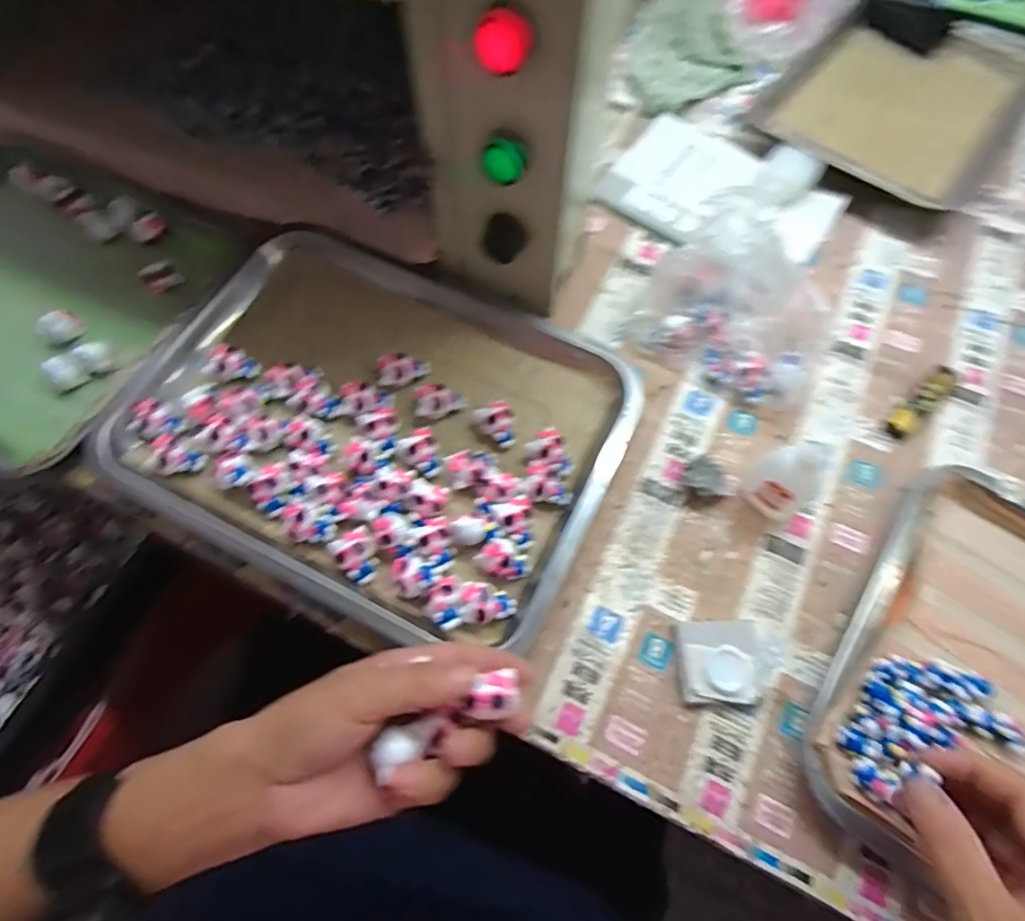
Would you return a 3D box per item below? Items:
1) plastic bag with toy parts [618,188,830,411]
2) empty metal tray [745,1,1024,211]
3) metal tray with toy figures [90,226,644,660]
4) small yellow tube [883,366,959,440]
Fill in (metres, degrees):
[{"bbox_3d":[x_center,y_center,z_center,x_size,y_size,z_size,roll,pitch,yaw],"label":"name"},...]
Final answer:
[{"bbox_3d":[0.178,-0.116,0.427,0.146,0.083,0.100,39,74,12],"label":"plastic bag with toy parts"},{"bbox_3d":[0.416,-0.387,0.583,0.213,0.018,0.317,39,74,12],"label":"empty metal tray"},{"bbox_3d":[-0.097,-0.039,0.417,0.344,0.027,0.272,25,70,10],"label":"metal tray with toy figures"},{"bbox_3d":[0.327,-0.047,0.442,0.087,0.010,0.020,-39,75,-14],"label":"small yellow tube"}]

